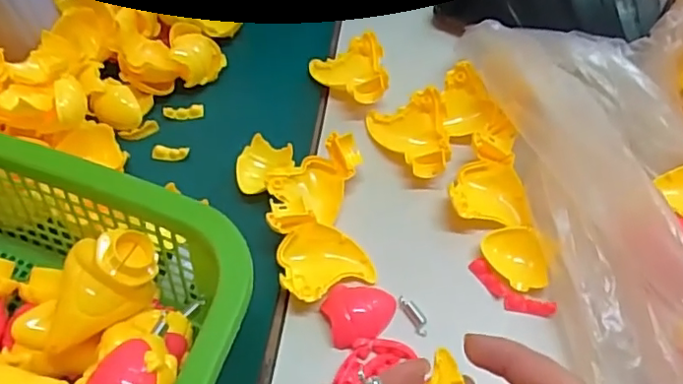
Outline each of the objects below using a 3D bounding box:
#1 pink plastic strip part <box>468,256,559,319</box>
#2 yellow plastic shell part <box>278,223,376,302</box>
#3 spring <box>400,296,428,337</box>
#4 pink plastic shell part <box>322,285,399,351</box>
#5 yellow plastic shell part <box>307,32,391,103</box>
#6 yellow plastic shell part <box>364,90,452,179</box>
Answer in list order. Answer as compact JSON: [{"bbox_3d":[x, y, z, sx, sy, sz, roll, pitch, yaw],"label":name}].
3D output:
[{"bbox_3d":[0.104,0.062,0.368,0.056,0.007,0.017,33,66,21],"label":"pink plastic strip part"},{"bbox_3d":[-0.013,0.044,0.378,0.055,0.015,0.048,-26,61,-12],"label":"yellow plastic shell part"},{"bbox_3d":[0.045,0.076,0.364,0.009,0.005,0.027,-27,61,-13],"label":"spring"},{"bbox_3d":[0.011,0.072,0.364,0.043,0.011,0.036,-19,60,-8],"label":"pink plastic shell part"},{"bbox_3d":[0.008,-0.090,0.452,0.056,0.033,0.065,-12,59,-4],"label":"yellow plastic shell part"},{"bbox_3d":[0.049,-0.040,0.420,0.053,0.023,0.066,-6,59,0],"label":"yellow plastic shell part"}]

